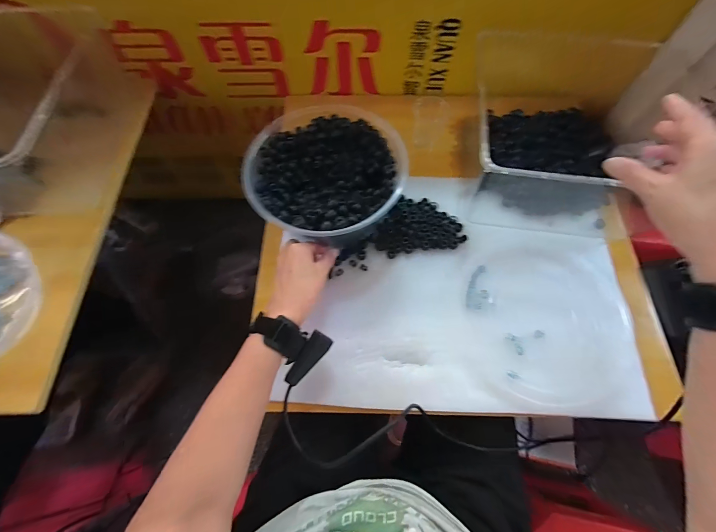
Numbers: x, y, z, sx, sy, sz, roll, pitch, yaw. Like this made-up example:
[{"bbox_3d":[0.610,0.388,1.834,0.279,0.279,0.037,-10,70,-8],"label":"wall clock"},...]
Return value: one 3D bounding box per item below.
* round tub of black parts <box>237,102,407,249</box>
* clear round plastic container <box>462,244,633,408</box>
[{"bbox_3d":[-0.046,-0.143,0.502,0.227,0.089,0.230,0,68,1],"label":"round tub of black parts"},{"bbox_3d":[0.283,0.078,0.459,0.234,0.013,0.228,0,68,1],"label":"clear round plastic container"}]

